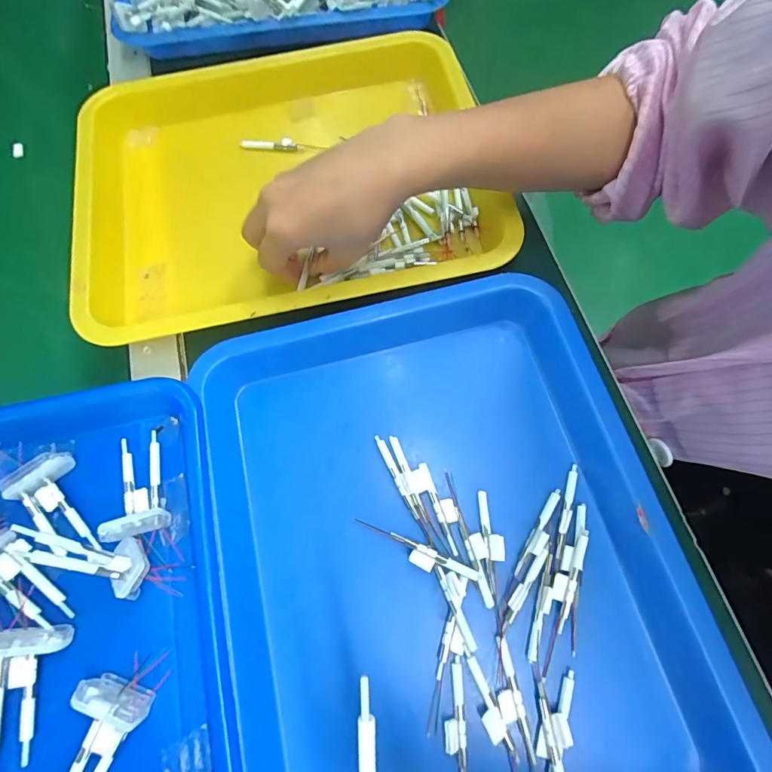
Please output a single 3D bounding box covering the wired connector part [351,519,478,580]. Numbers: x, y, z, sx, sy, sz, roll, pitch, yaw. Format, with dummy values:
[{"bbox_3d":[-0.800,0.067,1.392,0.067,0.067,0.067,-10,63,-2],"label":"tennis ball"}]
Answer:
[{"bbox_3d":[0.017,0.102,0.272,0.081,0.005,0.013,19,68,20],"label":"wired connector part"}]

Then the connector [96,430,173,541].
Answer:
[{"bbox_3d":[-0.153,0.061,0.277,0.037,0.012,0.065,-9,56,-5],"label":"connector"}]

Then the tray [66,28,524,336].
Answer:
[{"bbox_3d":[-0.081,-0.176,0.376,0.335,0.046,0.280,-10,69,-1],"label":"tray"}]

